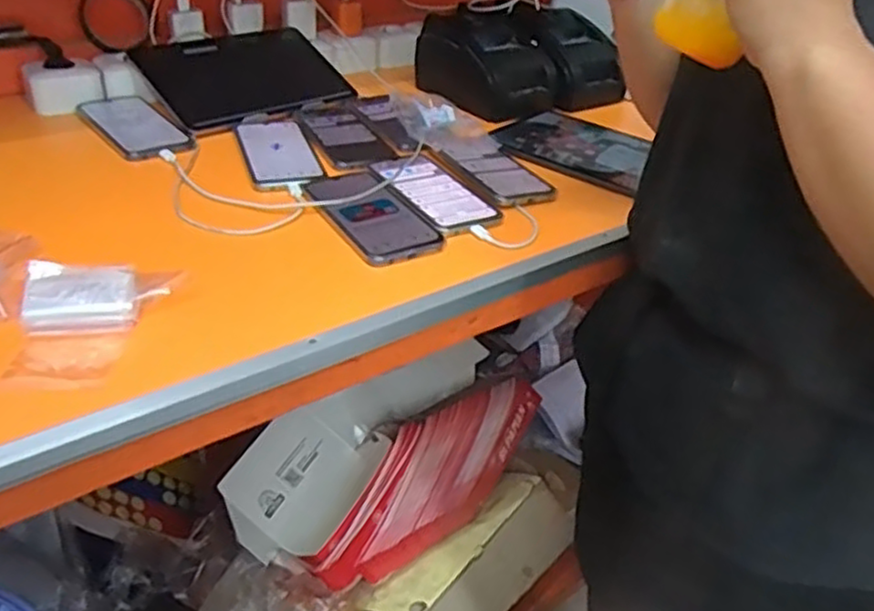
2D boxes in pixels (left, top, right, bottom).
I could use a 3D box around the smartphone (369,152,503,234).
[{"bbox_3d":[-0.007,-0.122,0.746,0.083,0.004,0.174,-16,40,-29],"label":"smartphone"}]

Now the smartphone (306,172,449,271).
[{"bbox_3d":[-0.065,-0.090,0.696,0.078,0.011,0.177,-15,39,-27],"label":"smartphone"}]

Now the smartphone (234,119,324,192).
[{"bbox_3d":[-0.185,-0.178,0.822,0.079,0.010,0.182,-8,36,-19],"label":"smartphone"}]

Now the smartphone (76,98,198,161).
[{"bbox_3d":[-0.355,-0.212,0.837,0.084,0.011,0.172,-22,43,-34],"label":"smartphone"}]

